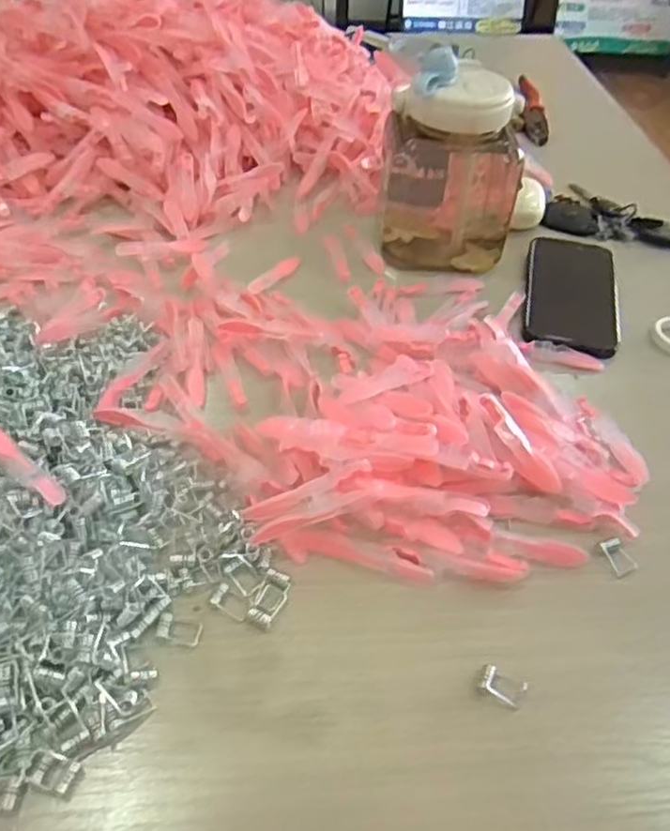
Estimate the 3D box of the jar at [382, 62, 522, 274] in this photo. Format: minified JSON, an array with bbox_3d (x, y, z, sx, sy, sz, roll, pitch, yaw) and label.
[{"bbox_3d":[0.101,-0.212,0.567,0.115,0.133,0.099,10,47,4],"label":"jar"}]

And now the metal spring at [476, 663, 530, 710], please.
[{"bbox_3d":[0.085,0.136,0.336,0.024,0.008,0.015,24,49,15],"label":"metal spring"}]

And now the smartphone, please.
[{"bbox_3d":[0.202,-0.106,0.574,0.077,0.012,0.154,13,47,6],"label":"smartphone"}]

